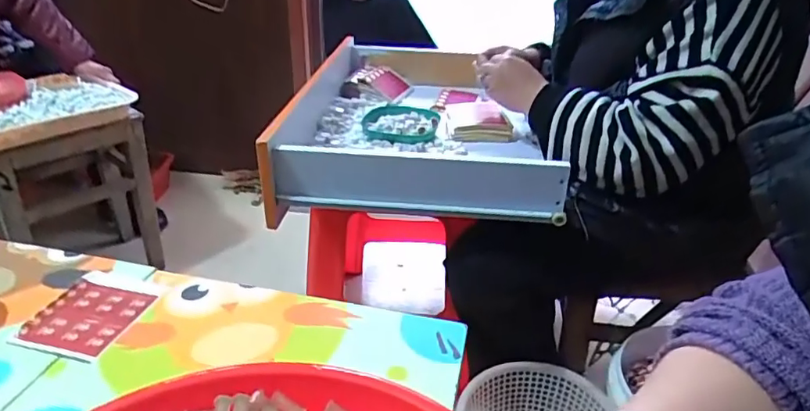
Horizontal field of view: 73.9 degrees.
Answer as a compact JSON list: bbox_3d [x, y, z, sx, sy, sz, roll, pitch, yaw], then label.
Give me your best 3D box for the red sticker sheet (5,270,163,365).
[{"bbox_3d":[-0.265,0.090,0.455,0.086,0.004,0.091,10,31,14],"label":"red sticker sheet"}]

